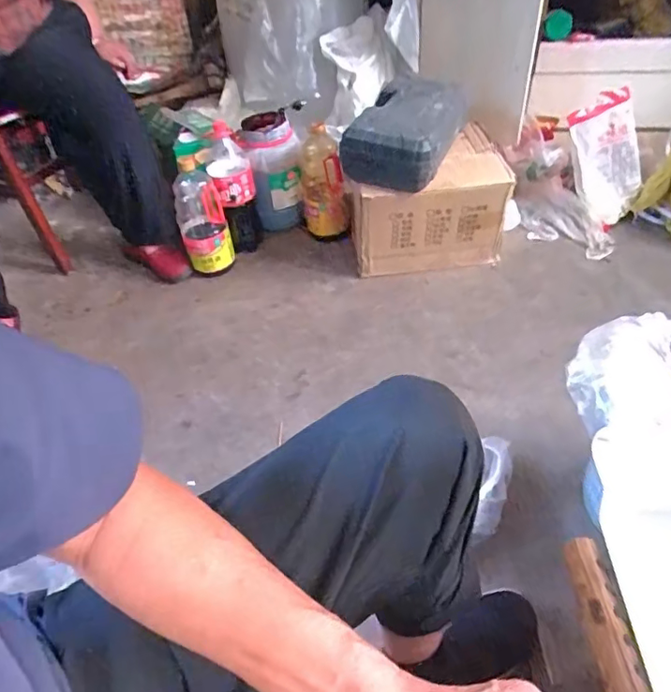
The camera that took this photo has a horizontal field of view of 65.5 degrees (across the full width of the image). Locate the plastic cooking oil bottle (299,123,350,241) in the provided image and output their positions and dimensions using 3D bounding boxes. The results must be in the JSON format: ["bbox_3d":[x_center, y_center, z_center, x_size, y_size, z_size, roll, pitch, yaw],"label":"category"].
[{"bbox_3d":[-0.032,-0.390,1.273,0.099,0.256,0.092,-9,46,-3],"label":"plastic cooking oil bottle"}]

